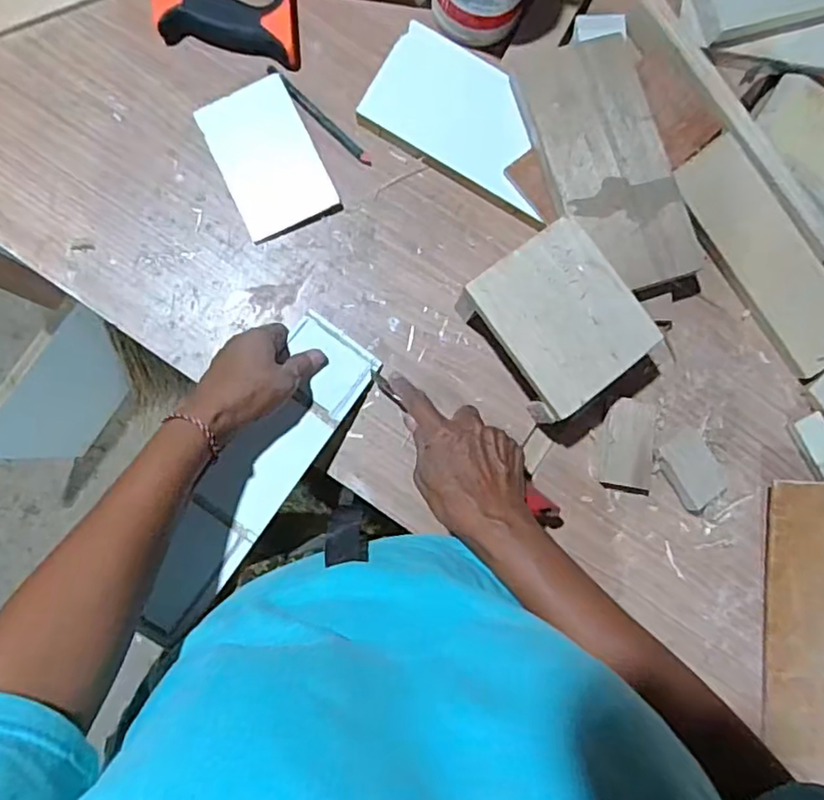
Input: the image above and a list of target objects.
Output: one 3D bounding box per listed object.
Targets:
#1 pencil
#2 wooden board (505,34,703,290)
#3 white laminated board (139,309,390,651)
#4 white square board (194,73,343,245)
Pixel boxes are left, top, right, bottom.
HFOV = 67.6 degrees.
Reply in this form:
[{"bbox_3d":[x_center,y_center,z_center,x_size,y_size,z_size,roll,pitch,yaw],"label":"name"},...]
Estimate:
[{"bbox_3d":[-0.079,-0.241,0.519,0.119,0.005,0.011,44,84,2],"label":"pencil"},{"bbox_3d":[0.158,-0.197,0.502,0.102,0.019,0.215,-14,85,-5],"label":"wooden board"},{"bbox_3d":[-0.111,0.050,0.453,0.068,0.006,0.250,34,66,-8],"label":"white laminated board"},{"bbox_3d":[-0.120,-0.200,0.514,0.078,0.008,0.125,-25,86,-5],"label":"white square board"}]

